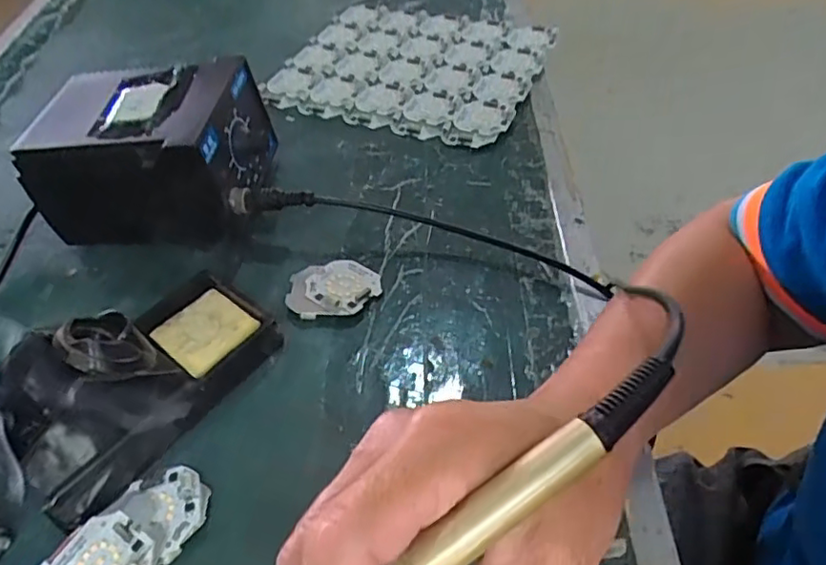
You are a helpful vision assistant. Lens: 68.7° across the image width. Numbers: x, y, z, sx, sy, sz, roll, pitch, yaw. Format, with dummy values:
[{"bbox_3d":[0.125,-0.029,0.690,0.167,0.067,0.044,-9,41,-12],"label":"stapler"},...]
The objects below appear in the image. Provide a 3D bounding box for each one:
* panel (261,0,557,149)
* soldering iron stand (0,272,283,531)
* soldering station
[{"bbox_3d":[-0.001,-0.208,0.580,0.230,0.017,0.193,17,52,18],"label":"panel"},{"bbox_3d":[-0.154,0.045,0.331,0.078,0.074,0.151,23,55,23],"label":"soldering iron stand"},{"bbox_3d":[-0.188,-0.095,0.447,0.143,0.092,0.109,0,49,5],"label":"soldering station"}]

